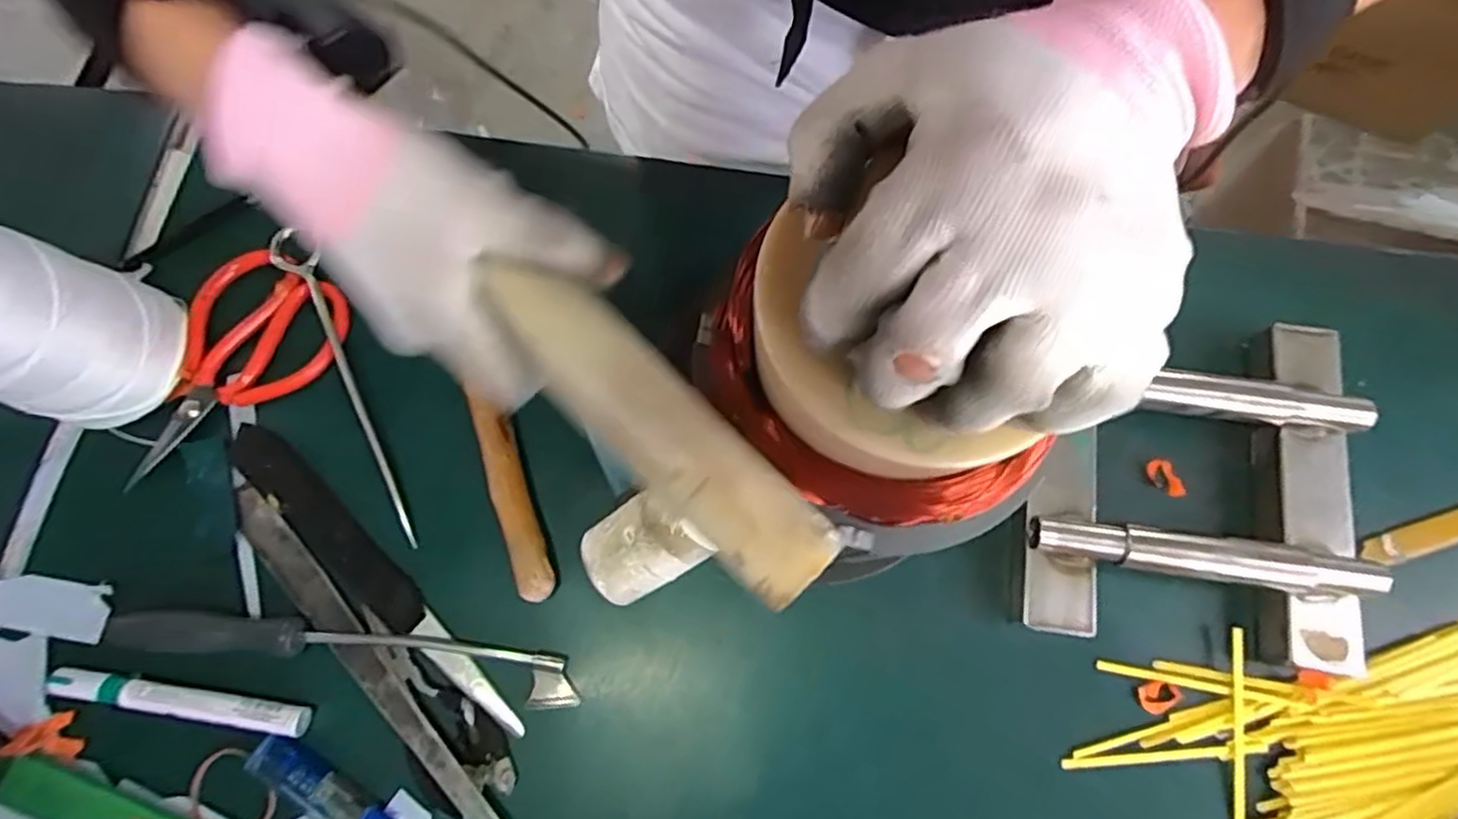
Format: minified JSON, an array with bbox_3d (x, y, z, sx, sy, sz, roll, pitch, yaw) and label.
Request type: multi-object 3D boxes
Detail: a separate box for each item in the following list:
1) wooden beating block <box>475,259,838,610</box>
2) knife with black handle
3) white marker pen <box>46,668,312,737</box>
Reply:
[{"bbox_3d":[-0.028,0.004,0.253,0.035,0.016,0.155,-44,81,-9],"label":"wooden beating block"},{"bbox_3d":[-0.208,0.100,0.406,0.236,0.016,0.033,44,80,10],"label":"knife with black handle"},{"bbox_3d":[-0.302,0.160,0.384,0.139,0.010,0.015,9,76,3],"label":"white marker pen"}]

